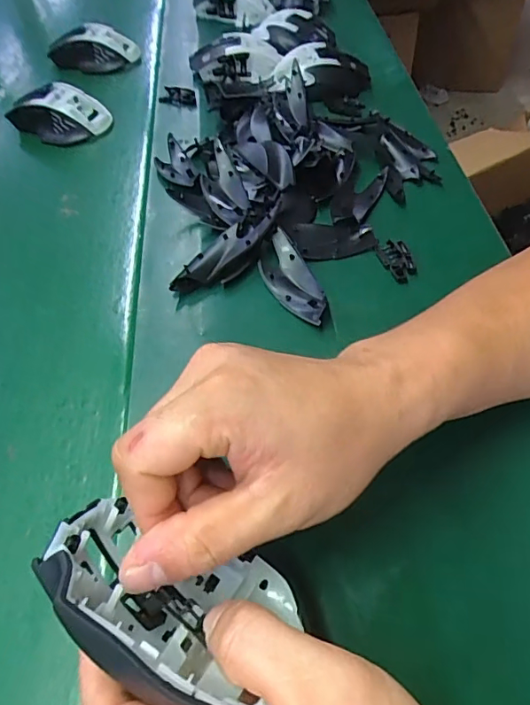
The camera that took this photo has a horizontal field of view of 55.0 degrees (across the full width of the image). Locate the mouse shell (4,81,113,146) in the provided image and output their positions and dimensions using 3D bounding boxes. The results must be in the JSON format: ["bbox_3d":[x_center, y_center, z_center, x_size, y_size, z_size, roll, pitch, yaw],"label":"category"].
[{"bbox_3d":[-0.220,-0.254,0.545,0.101,0.045,0.049,4,53,7],"label":"mouse shell"}]

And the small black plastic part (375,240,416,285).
[{"bbox_3d":[0.106,-0.074,0.408,0.025,0.011,0.040,-12,53,-5],"label":"small black plastic part"}]

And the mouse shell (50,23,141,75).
[{"bbox_3d":[-0.214,-0.371,0.633,0.112,0.051,0.039,4,53,7],"label":"mouse shell"}]

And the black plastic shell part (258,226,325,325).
[{"bbox_3d":[0.019,-0.056,0.385,0.036,0.020,0.086,-17,53,-9],"label":"black plastic shell part"}]

